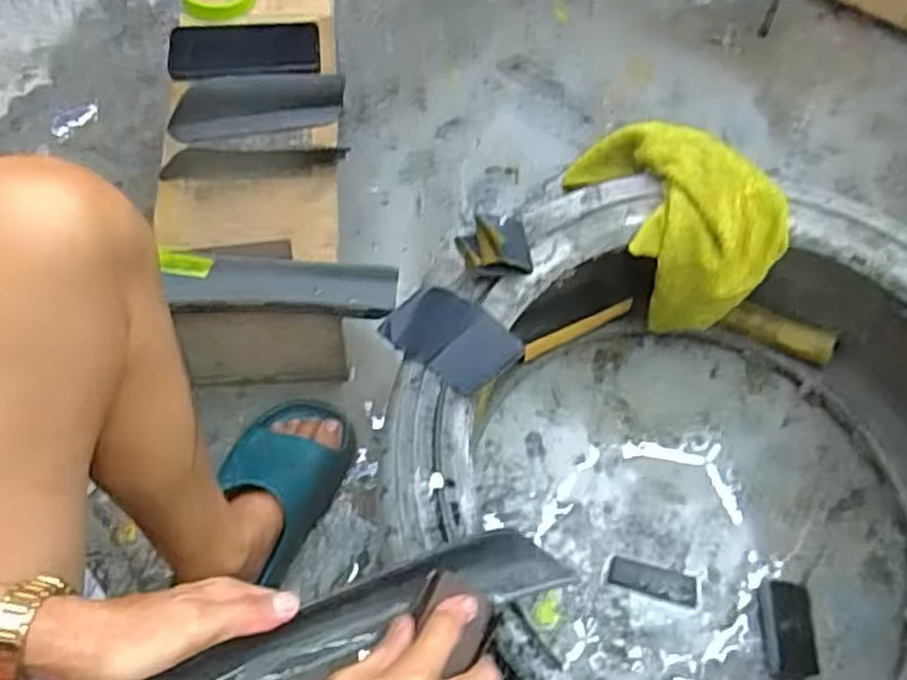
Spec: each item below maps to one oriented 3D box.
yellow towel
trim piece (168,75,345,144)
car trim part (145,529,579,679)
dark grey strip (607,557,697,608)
[{"bbox_3d":[0.209,-0.122,0.763,0.130,0.167,0.226,-39,71,-20],"label":"yellow towel"},{"bbox_3d":[-0.207,-0.250,0.792,0.180,0.028,0.060,-11,64,-8],"label":"trim piece"},{"bbox_3d":[-0.059,0.173,0.452,0.292,0.035,0.043,-13,62,-26],"label":"car trim part"},{"bbox_3d":[0.205,0.247,0.768,0.089,0.004,0.030,15,62,7],"label":"dark grey strip"}]

